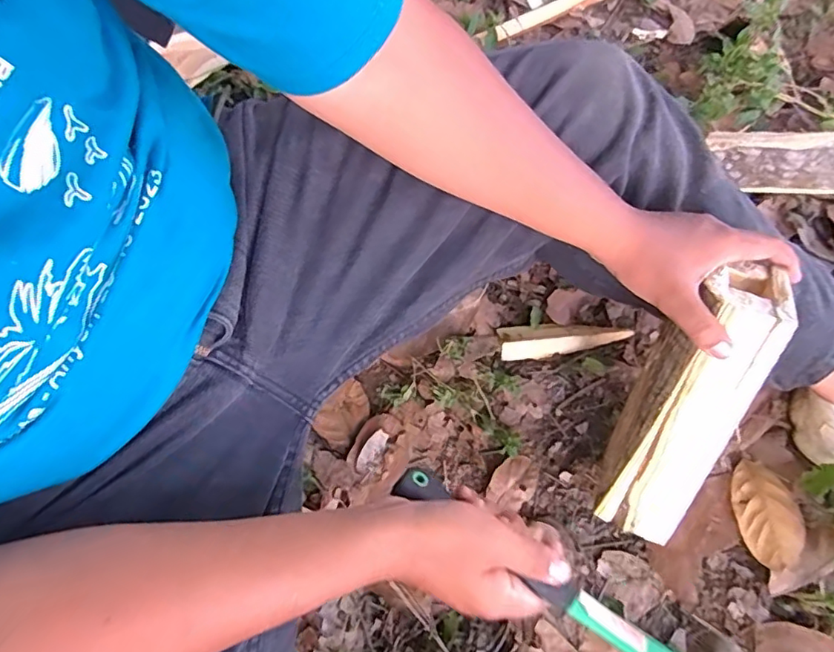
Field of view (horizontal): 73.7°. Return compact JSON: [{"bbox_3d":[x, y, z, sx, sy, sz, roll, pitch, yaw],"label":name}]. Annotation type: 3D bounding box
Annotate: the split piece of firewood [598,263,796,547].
[{"bbox_3d":[0.228,0.078,0.489,0.075,0.269,0.063,17,33,8],"label":"split piece of firewood"}]

